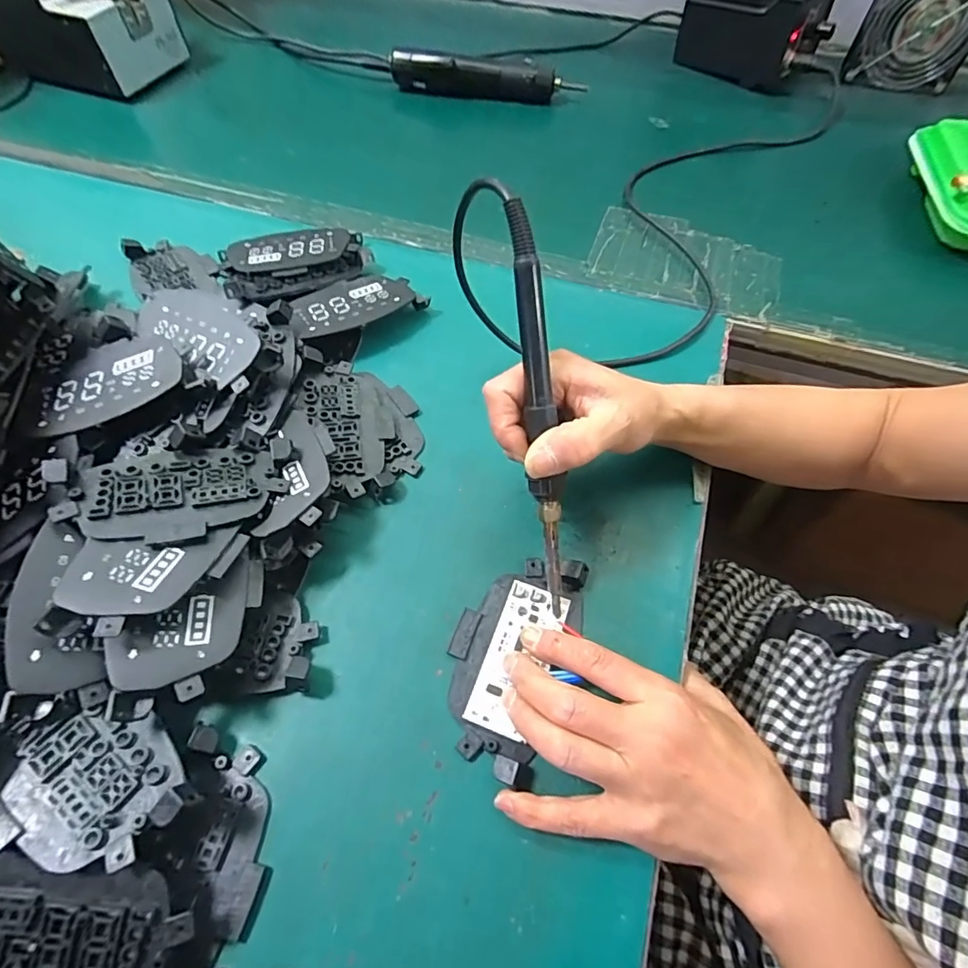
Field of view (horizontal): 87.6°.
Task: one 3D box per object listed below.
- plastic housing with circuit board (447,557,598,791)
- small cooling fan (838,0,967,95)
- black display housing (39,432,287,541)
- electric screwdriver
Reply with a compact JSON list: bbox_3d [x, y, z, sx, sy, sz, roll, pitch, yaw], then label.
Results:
[{"bbox_3d":[0.015,0.092,0.285,0.063,0.012,0.119,21,63,11],"label":"plastic housing with circuit board"},{"bbox_3d":[0.513,-0.537,0.591,0.125,0.128,0.027,13,62,7],"label":"small cooling fan"},{"bbox_3d":[-0.171,0.002,0.285,0.110,0.009,0.071,-10,51,-22],"label":"black display housing"},{"bbox_3d":[0.000,-0.492,0.611,0.232,0.039,0.031,7,62,4],"label":"electric screwdriver"}]

